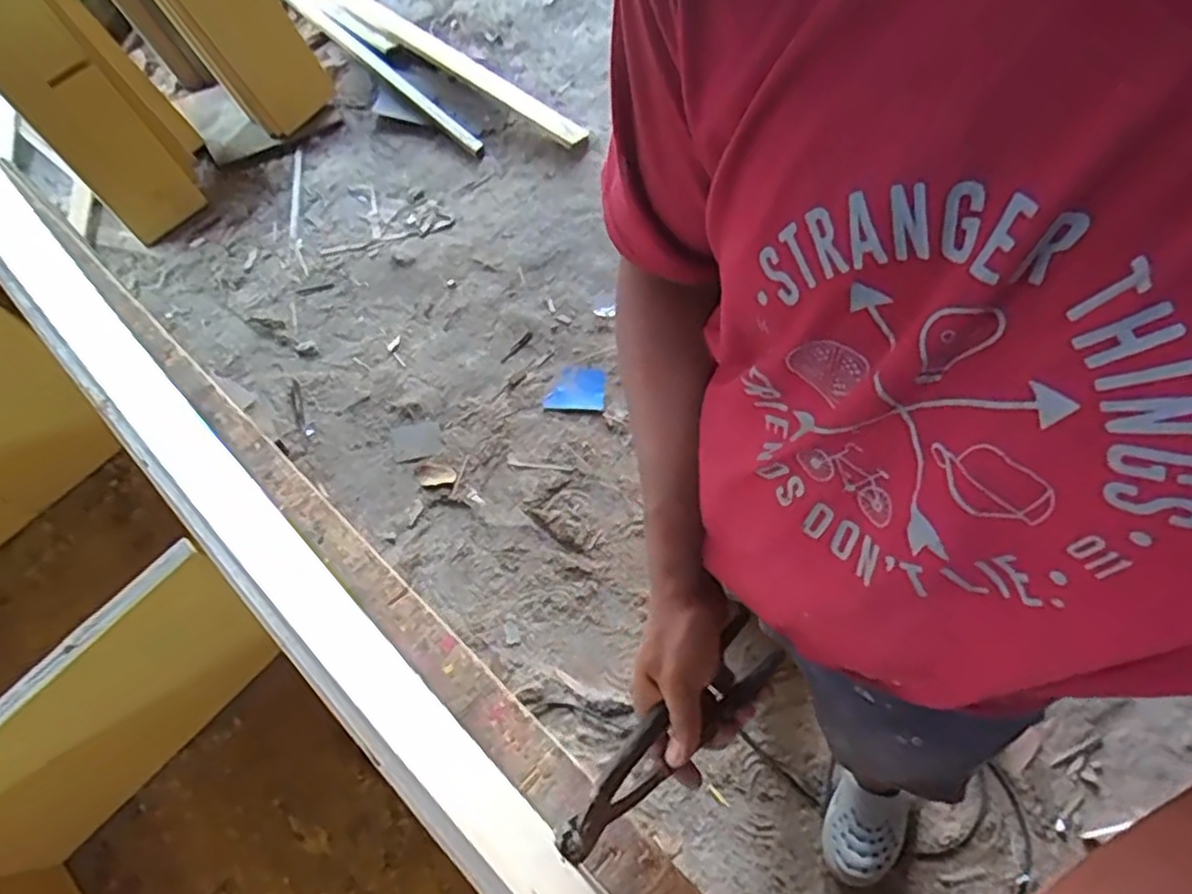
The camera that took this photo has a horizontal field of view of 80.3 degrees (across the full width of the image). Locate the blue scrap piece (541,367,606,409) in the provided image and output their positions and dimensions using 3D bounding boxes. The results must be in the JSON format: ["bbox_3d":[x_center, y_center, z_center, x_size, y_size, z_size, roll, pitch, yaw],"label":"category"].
[{"bbox_3d":[-0.049,-0.139,1.652,0.137,0.009,0.111,3,66,4],"label":"blue scrap piece"}]

